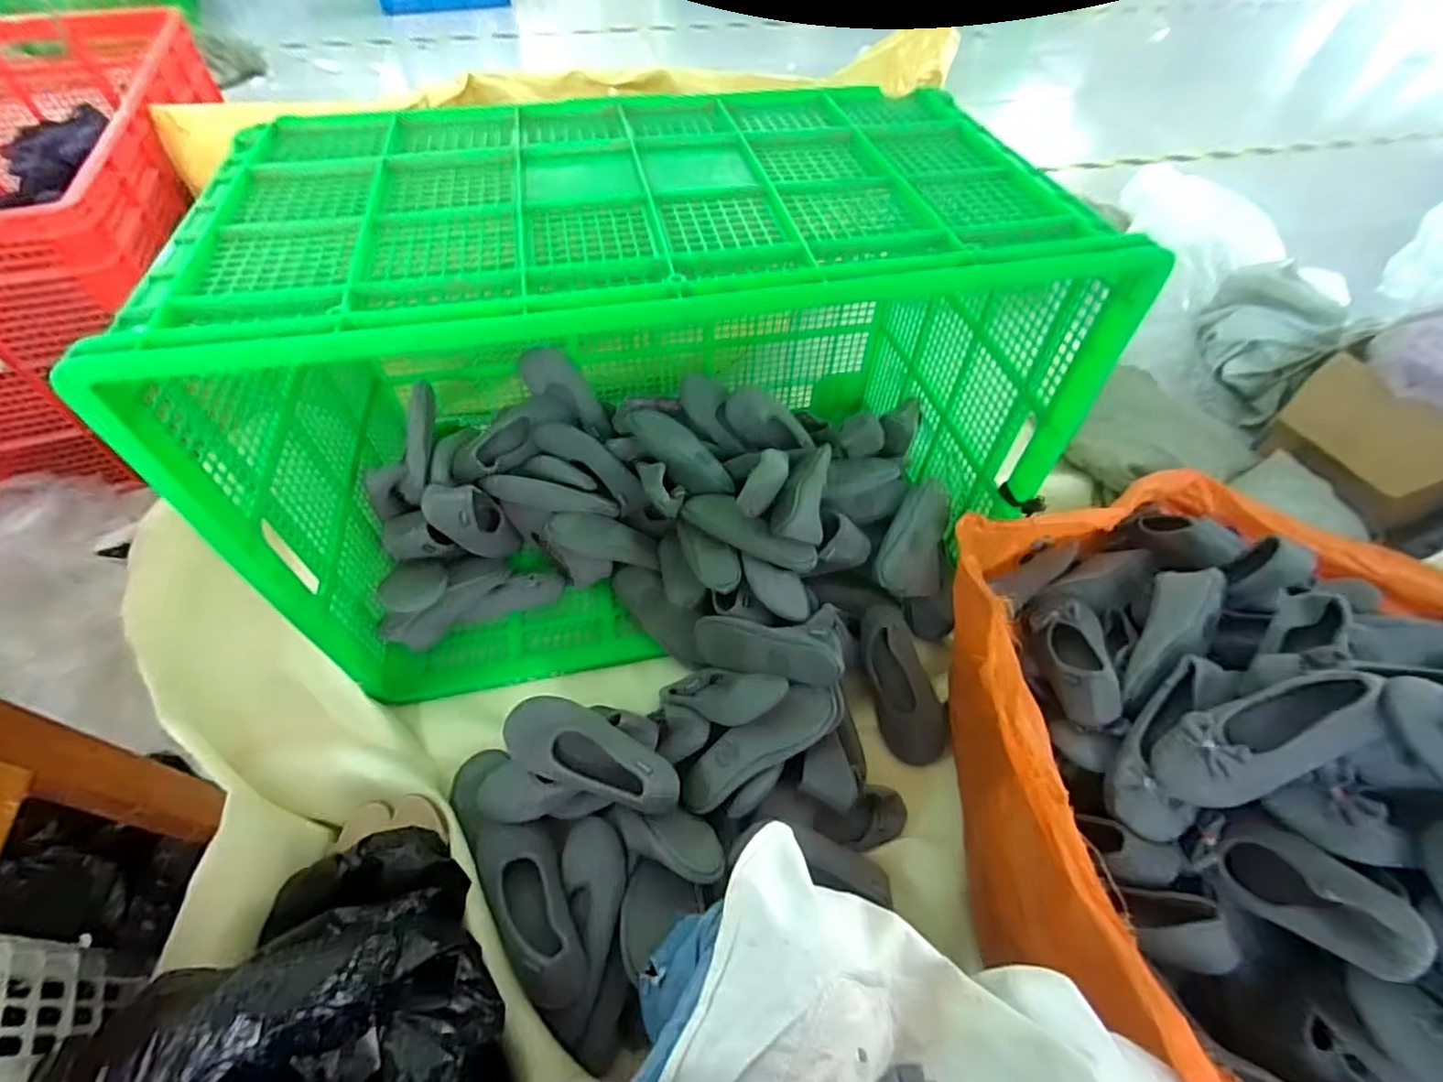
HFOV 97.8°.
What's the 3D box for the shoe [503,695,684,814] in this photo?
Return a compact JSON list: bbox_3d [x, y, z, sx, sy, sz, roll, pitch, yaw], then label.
[{"bbox_3d":[-0.169,0.276,0.817,0.246,0.070,0.088,18,55,11],"label":"shoe"}]

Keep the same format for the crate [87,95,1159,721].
[{"bbox_3d":[-0.089,-0.226,0.982,1.005,0.652,0.547,-8,54,-8],"label":"crate"}]

